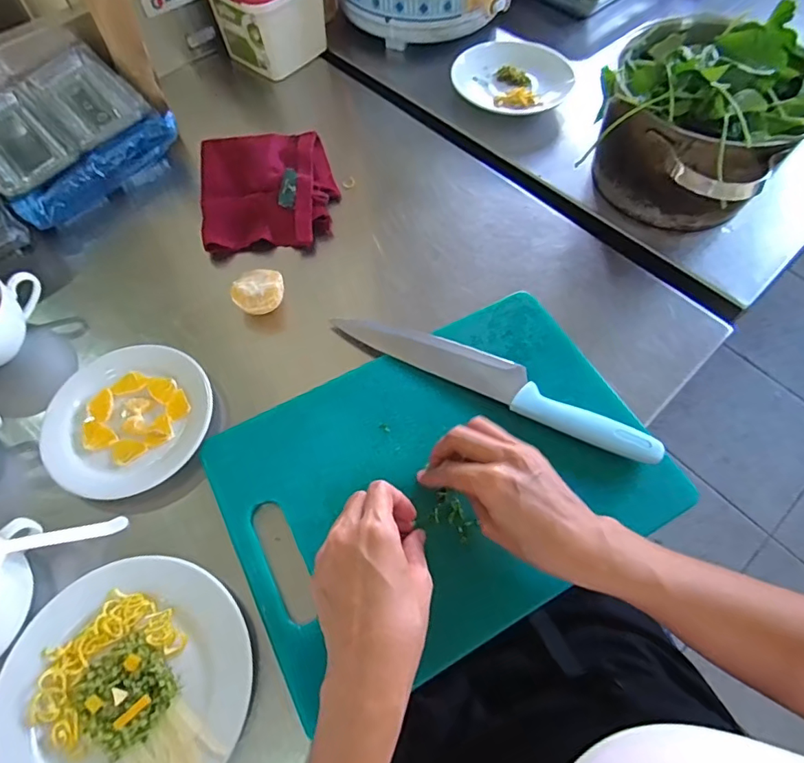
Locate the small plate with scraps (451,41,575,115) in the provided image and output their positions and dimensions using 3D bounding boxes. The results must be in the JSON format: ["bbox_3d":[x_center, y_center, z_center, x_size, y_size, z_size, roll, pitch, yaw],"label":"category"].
[{"bbox_3d":[0.143,-0.390,0.643,0.143,0.032,0.118,15,67,12],"label":"small plate with scraps"}]

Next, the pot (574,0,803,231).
[{"bbox_3d":[0.302,-0.260,0.518,0.202,0.153,0.183,-34,67,-16],"label":"pot"}]

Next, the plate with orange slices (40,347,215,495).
[{"bbox_3d":[-0.245,0.033,0.449,0.141,0.022,0.131,0,62,0],"label":"plate with orange slices"}]

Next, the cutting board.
[{"bbox_3d":[0.032,0.077,0.422,0.343,0.018,0.244,-26,65,-13],"label":"cutting board"}]

